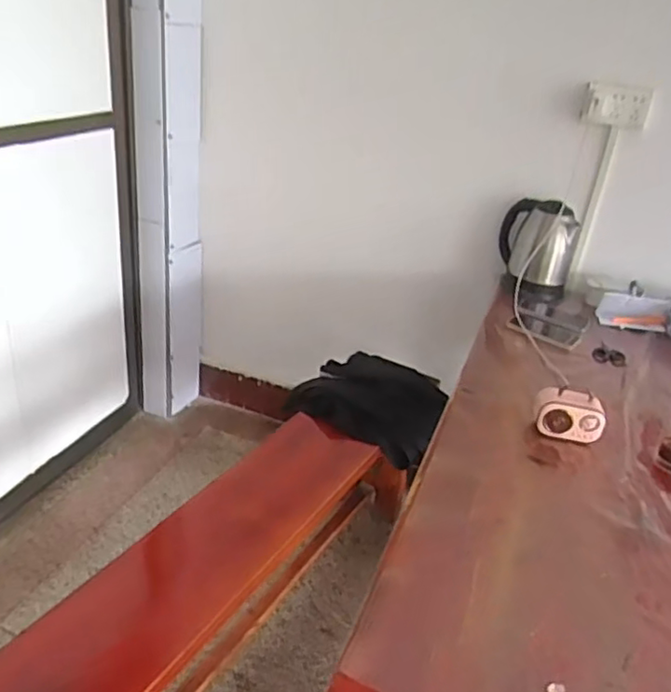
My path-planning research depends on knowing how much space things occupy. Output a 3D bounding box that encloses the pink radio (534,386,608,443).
[{"bbox_3d":[0.397,0.119,1.080,0.116,0.086,0.054,17,29,19],"label":"pink radio"}]

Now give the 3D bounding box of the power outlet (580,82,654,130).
[{"bbox_3d":[0.623,-0.534,1.411,0.137,0.089,0.049,15,29,17],"label":"power outlet"}]

